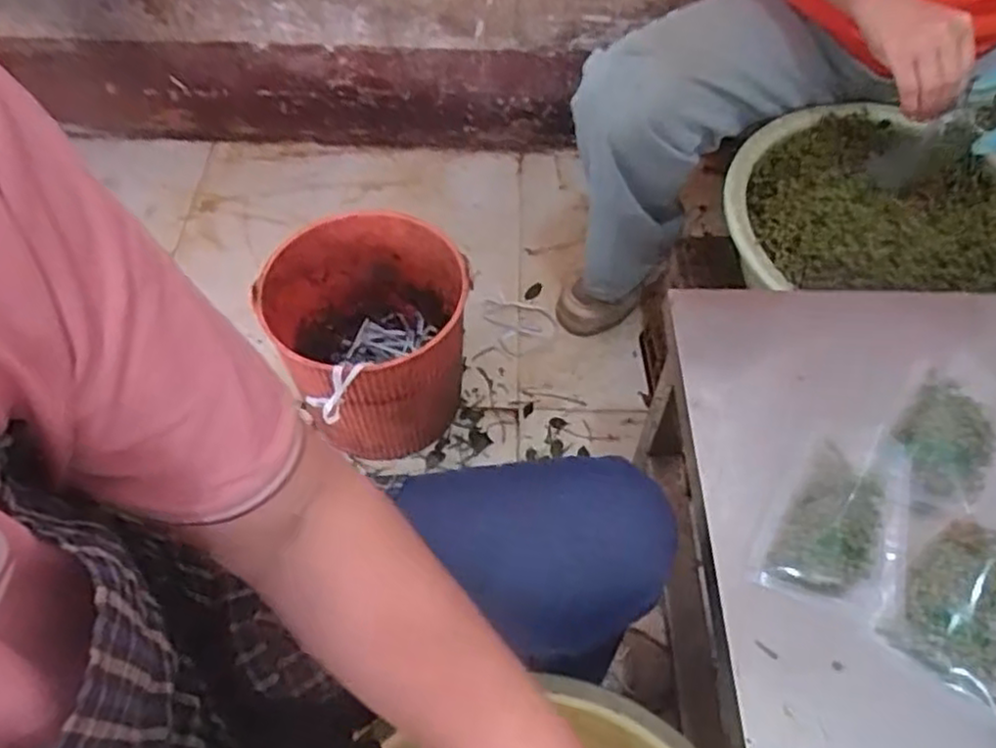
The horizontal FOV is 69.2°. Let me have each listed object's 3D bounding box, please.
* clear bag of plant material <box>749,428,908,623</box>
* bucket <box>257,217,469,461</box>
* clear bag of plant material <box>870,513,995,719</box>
[{"bbox_3d":[0.249,0.103,0.513,0.087,0.033,0.141,29,62,18],"label":"clear bag of plant material"},{"bbox_3d":[-0.157,-0.036,1.001,0.234,0.266,0.239,0,57,0],"label":"bucket"},{"bbox_3d":[0.326,0.152,0.492,0.089,0.019,0.129,32,63,19],"label":"clear bag of plant material"}]

